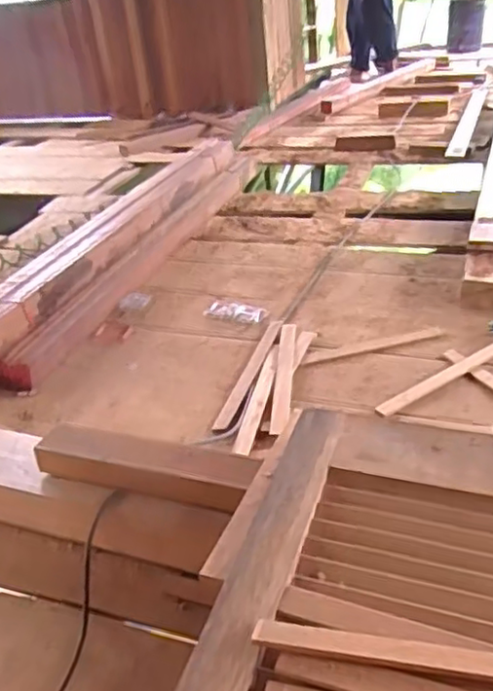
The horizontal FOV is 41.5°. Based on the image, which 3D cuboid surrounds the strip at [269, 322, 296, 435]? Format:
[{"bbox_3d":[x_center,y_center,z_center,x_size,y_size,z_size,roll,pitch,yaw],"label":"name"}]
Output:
[{"bbox_3d":[0.076,0.054,1.287,0.032,0.010,0.378,-1,31,8],"label":"strip"}]

